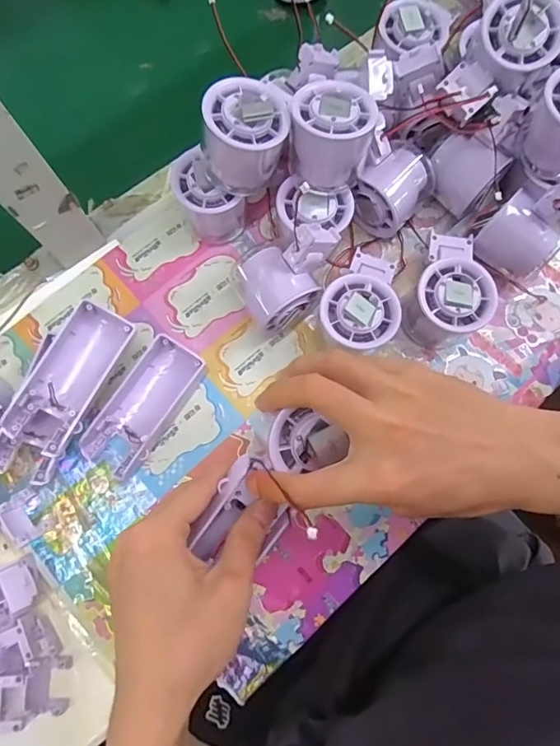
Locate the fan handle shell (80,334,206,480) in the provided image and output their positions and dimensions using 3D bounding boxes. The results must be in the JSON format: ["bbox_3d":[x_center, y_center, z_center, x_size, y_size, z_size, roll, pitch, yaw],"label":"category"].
[{"bbox_3d":[-0.107,0.024,0.372,0.048,0.025,0.106,34,79,8],"label":"fan handle shell"}]

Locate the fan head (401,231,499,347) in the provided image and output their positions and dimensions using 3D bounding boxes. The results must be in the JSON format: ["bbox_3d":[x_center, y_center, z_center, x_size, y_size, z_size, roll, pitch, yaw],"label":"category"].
[{"bbox_3d":[0.135,-0.067,0.383,0.064,0.055,0.089,24,78,6],"label":"fan head"}]

